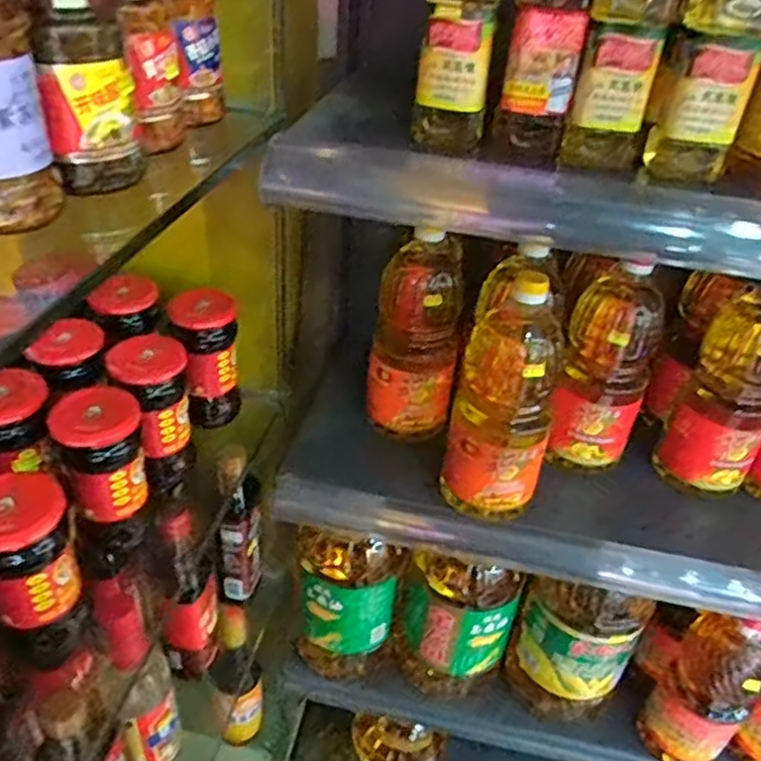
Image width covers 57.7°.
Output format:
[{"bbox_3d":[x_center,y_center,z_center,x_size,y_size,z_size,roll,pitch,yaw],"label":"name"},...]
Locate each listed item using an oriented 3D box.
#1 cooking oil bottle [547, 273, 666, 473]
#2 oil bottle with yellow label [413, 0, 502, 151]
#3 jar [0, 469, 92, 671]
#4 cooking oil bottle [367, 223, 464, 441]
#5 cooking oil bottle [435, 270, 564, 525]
[{"bbox_3d":[0.256,0.000,0.797,0.098,0.229,0.110,15,37,14],"label":"cooking oil bottle"},{"bbox_3d":[0.065,-0.299,0.580,0.058,0.196,0.048,0,36,-6],"label":"oil bottle with yellow label"},{"bbox_3d":[-0.242,0.131,0.478,0.060,0.124,0.062,3,36,-2],"label":"jar"},{"bbox_3d":[0.046,-0.066,0.842,0.098,0.237,0.127,8,36,5],"label":"cooking oil bottle"},{"bbox_3d":[0.127,0.022,0.713,0.099,0.266,0.081,12,36,10],"label":"cooking oil bottle"}]

